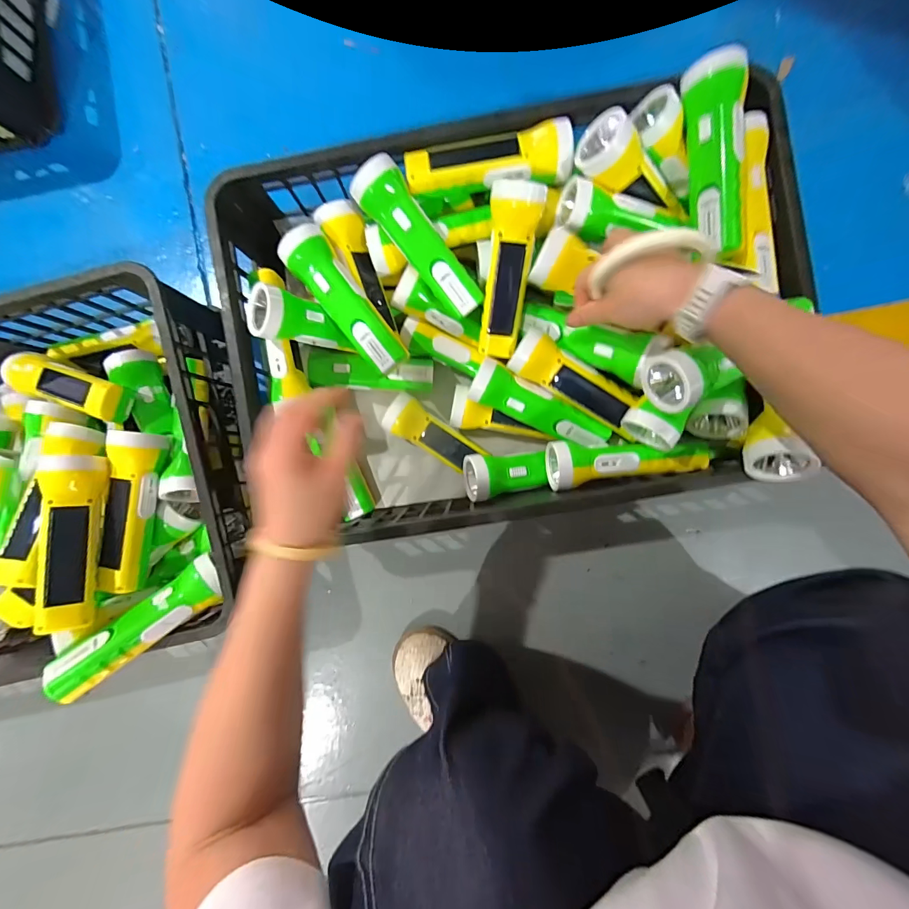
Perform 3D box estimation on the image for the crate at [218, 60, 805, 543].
[{"bbox_3d":[0.058,-0.140,0.456,0.565,0.169,0.392,-10,89,3],"label":"crate"}]

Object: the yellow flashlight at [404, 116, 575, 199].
[{"bbox_3d":[0.035,-0.304,0.421,0.168,0.048,0.054,-3,91,2],"label":"yellow flashlight"}]

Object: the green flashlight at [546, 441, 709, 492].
[{"bbox_3d":[0.181,0.002,0.442,0.152,0.044,0.053,-8,91,2],"label":"green flashlight"}]

